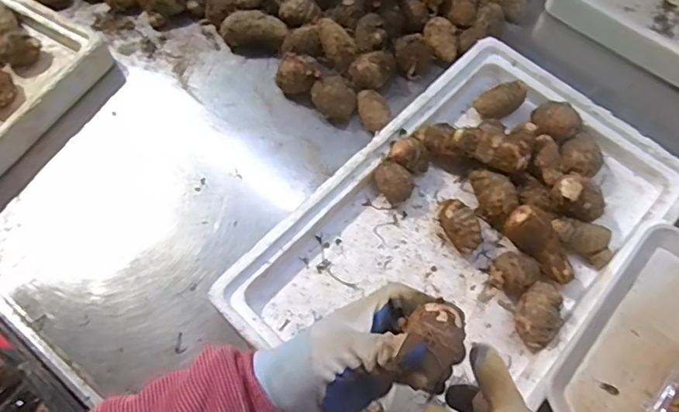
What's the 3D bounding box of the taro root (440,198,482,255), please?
[{"bbox_3d":[0.127,0.023,0.559,0.032,0.035,0.056,-23,66,-9],"label":"taro root"}]

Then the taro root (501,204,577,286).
[{"bbox_3d":[0.206,0.039,0.532,0.039,0.030,0.086,-37,89,-13],"label":"taro root"}]

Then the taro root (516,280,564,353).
[{"bbox_3d":[0.193,0.106,0.516,0.037,0.035,0.066,13,65,7],"label":"taro root"}]

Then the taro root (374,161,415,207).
[{"bbox_3d":[0.058,-0.025,0.582,0.035,0.038,0.044,-32,68,-13],"label":"taro root"}]

